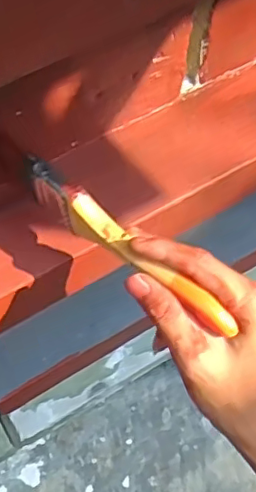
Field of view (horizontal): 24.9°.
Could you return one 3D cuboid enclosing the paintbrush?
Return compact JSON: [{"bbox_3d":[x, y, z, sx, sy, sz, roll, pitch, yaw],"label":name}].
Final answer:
[{"bbox_3d":[-0.002,0.000,0.368,0.165,0.024,0.017,39,69,12],"label":"paintbrush"}]

